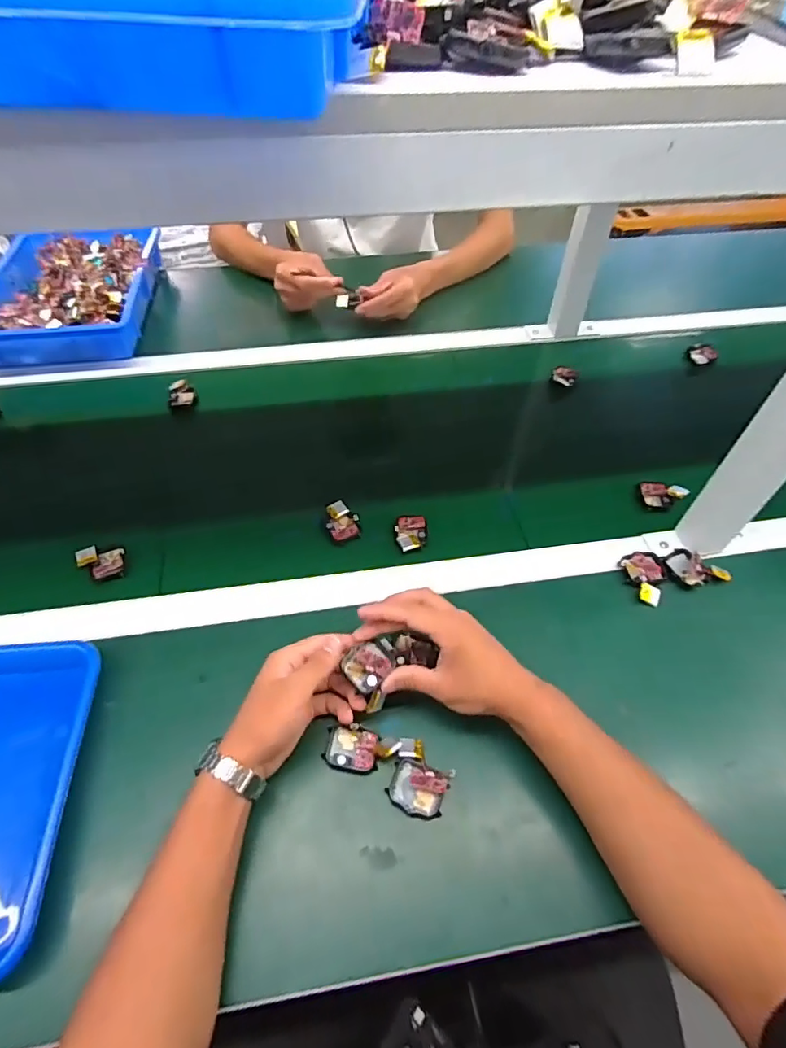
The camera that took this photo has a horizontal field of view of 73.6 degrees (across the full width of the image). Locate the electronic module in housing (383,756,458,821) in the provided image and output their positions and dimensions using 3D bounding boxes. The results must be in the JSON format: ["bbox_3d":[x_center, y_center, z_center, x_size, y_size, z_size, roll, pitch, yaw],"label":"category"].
[{"bbox_3d":[0.022,0.224,0.446,0.048,0.017,0.041,19,54,14],"label":"electronic module in housing"}]

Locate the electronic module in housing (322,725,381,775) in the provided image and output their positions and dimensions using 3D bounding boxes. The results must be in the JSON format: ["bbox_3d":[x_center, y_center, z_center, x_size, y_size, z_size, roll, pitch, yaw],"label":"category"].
[{"bbox_3d":[-0.036,0.199,0.463,0.046,0.006,0.037,8,52,5],"label":"electronic module in housing"}]

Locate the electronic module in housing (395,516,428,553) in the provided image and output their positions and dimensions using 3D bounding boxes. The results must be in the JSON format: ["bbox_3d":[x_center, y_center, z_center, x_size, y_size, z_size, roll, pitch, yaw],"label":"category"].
[{"bbox_3d":[0.023,0.011,0.607,0.038,0.014,0.052,-5,52,-5],"label":"electronic module in housing"}]

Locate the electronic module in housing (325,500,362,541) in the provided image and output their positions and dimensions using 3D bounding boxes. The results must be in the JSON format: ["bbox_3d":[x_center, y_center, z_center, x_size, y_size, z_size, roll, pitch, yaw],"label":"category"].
[{"bbox_3d":[-0.059,-0.005,0.616,0.036,0.011,0.053,-13,53,-11],"label":"electronic module in housing"}]

